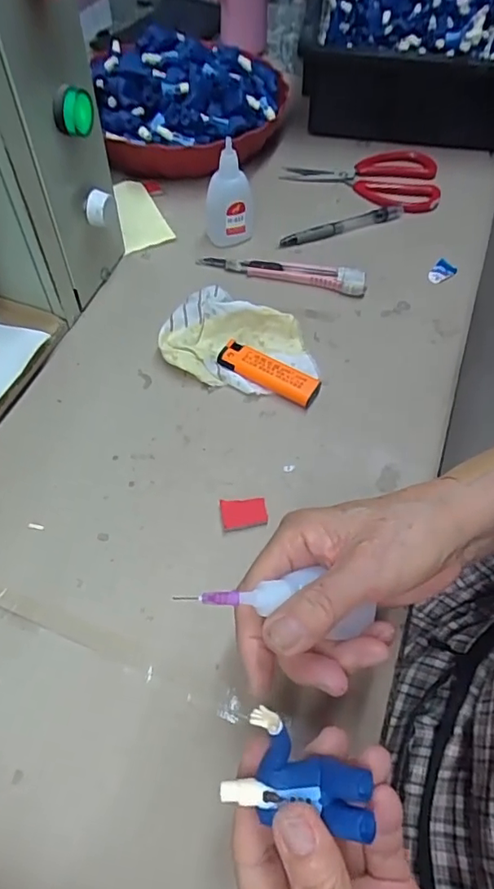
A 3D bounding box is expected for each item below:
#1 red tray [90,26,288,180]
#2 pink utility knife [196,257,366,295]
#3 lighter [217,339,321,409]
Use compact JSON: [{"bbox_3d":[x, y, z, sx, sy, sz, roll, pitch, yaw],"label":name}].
[{"bbox_3d":[-0.067,-0.366,0.581,0.207,0.078,0.190,10,57,3],"label":"red tray"},{"bbox_3d":[0.030,-0.158,0.481,0.150,0.020,0.017,14,57,6],"label":"pink utility knife"},{"bbox_3d":[0.016,-0.055,0.413,0.082,0.014,0.023,26,59,13],"label":"lighter"}]

